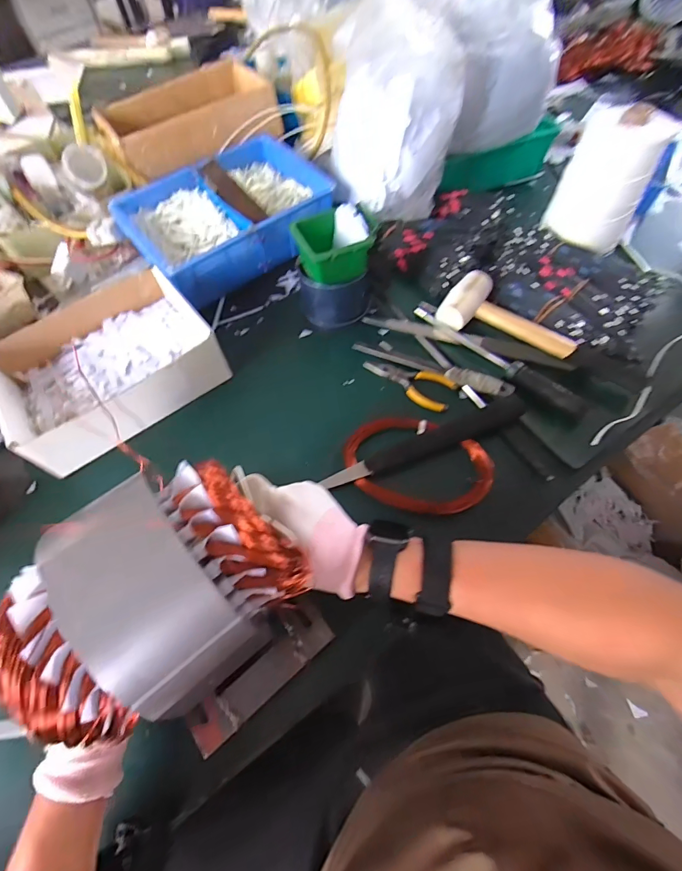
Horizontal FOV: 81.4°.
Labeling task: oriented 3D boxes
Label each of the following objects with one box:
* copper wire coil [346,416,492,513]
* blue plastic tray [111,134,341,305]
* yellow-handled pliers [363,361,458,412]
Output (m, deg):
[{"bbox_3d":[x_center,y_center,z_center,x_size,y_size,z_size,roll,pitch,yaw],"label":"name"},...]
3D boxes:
[{"bbox_3d":[0.085,0.029,0.448,0.165,0.016,0.108,15,62,11],"label":"copper wire coil"},{"bbox_3d":[-0.183,-0.347,0.634,0.293,0.091,0.216,-34,65,-16],"label":"blue plastic tray"},{"bbox_3d":[0.084,-0.070,0.506,0.119,0.008,0.047,25,64,15],"label":"yellow-handled pliers"}]

